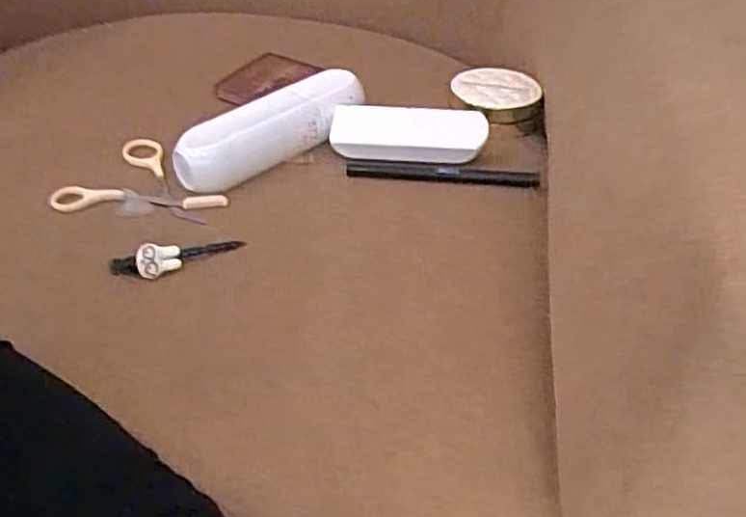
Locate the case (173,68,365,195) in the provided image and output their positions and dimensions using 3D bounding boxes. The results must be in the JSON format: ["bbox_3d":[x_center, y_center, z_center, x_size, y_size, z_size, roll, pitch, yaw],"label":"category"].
[{"bbox_3d":[-0.076,-0.098,0.541,0.158,0.039,0.044,-29,48,-31],"label":"case"}]

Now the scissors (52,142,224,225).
[{"bbox_3d":[-0.165,-0.059,0.526,0.119,0.012,0.083,4,40,4],"label":"scissors"}]

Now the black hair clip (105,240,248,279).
[{"bbox_3d":[-0.125,-0.004,0.450,0.082,0.018,0.015,-16,42,-18],"label":"black hair clip"}]

